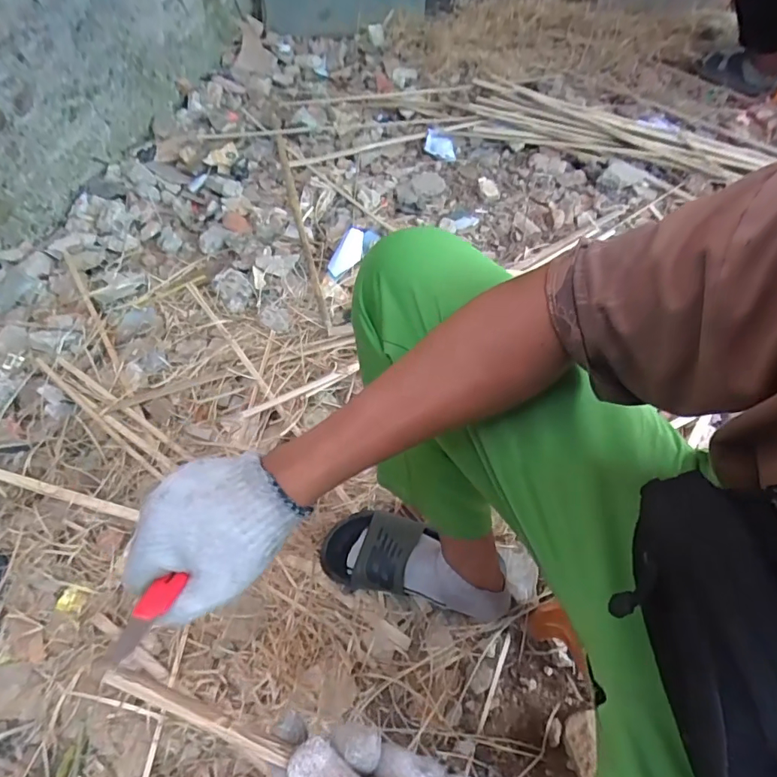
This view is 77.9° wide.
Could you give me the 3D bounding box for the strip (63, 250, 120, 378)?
[{"bbox_3d":[-0.680,-0.189,1.097,0.018,0.014,0.466,-32,58,-16],"label":"strip"}]

